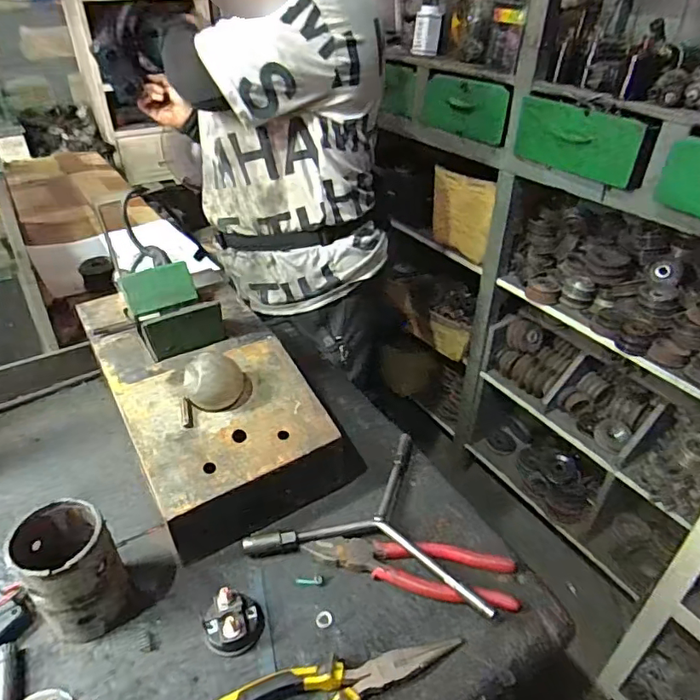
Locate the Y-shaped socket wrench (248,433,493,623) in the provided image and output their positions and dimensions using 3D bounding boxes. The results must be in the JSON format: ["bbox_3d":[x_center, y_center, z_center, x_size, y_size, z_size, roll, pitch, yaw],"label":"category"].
[{"bbox_3d":[0.036,0.155,0.544,0.224,0.031,0.191,11,37,12],"label":"Y-shaped socket wrench"}]

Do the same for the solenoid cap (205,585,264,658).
[{"bbox_3d":[-0.097,0.226,0.442,0.046,0.035,0.041,-3,36,-6],"label":"solenoid cap"}]

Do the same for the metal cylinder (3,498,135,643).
[{"bbox_3d":[-0.228,0.184,0.440,0.064,0.109,0.077,-28,45,-35],"label":"metal cylinder"}]

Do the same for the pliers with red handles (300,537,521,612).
[{"bbox_3d":[0.054,0.198,0.491,0.191,0.025,0.046,11,37,12],"label":"pliers with red handles"}]

